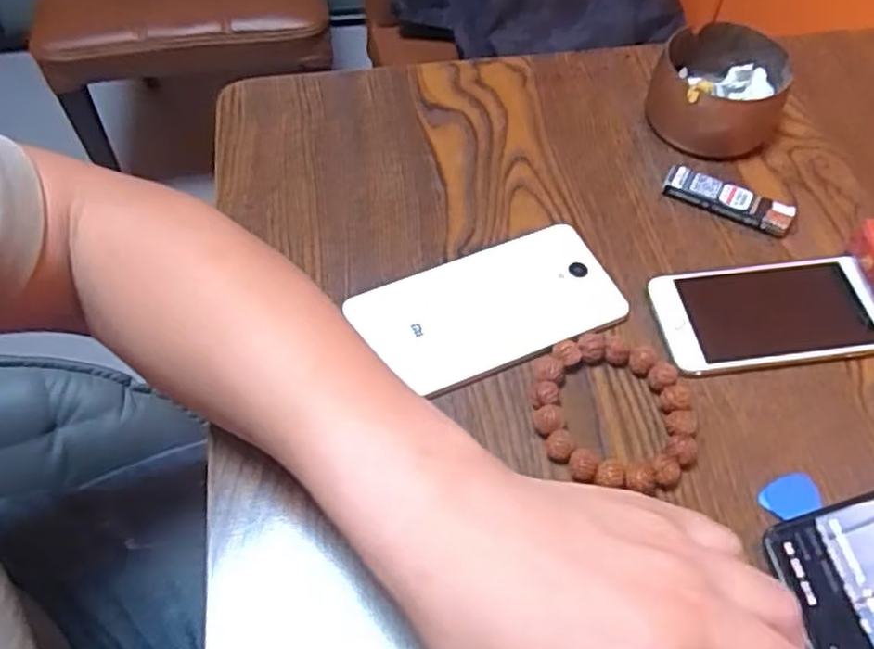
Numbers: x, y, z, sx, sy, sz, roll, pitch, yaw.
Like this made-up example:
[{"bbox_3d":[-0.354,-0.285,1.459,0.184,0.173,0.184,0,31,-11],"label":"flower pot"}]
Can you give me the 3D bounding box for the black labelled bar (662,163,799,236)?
[{"bbox_3d":[0.187,-0.080,0.468,0.081,0.013,0.024,27,59,15],"label":"black labelled bar"}]

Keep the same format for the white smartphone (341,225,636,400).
[{"bbox_3d":[0.031,-0.010,0.419,0.142,0.010,0.076,-18,59,-14],"label":"white smartphone"}]

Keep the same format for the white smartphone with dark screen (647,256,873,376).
[{"bbox_3d":[0.194,-0.006,0.421,0.131,0.009,0.067,-6,57,-6],"label":"white smartphone with dark screen"}]

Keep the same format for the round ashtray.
[{"bbox_3d":[0.193,-0.161,0.501,0.086,0.050,0.081,1,56,-1],"label":"round ashtray"}]

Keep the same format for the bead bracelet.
[{"bbox_3d":[0.091,0.045,0.381,0.082,0.014,0.085,1,56,-1],"label":"bead bracelet"}]

